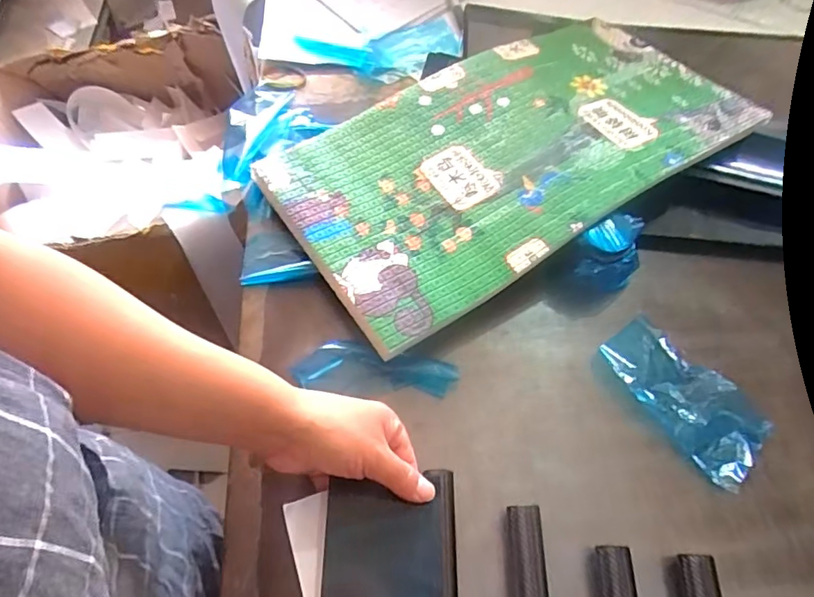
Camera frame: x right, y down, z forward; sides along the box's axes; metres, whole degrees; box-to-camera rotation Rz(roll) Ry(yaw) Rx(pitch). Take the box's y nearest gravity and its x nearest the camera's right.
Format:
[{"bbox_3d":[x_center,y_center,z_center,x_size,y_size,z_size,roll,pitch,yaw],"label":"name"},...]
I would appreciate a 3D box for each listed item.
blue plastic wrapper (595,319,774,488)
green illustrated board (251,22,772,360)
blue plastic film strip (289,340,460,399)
[{"bbox_3d":[0.237,0.080,0.453,0.070,0.015,0.144,-28,66,-16],"label":"blue plastic wrapper"},{"bbox_3d":[0.103,-0.158,0.541,0.464,0.018,0.257,-31,61,-14],"label":"green illustrated board"},{"bbox_3d":[-0.027,0.058,0.450,0.137,0.017,0.032,6,61,1],"label":"blue plastic film strip"}]

